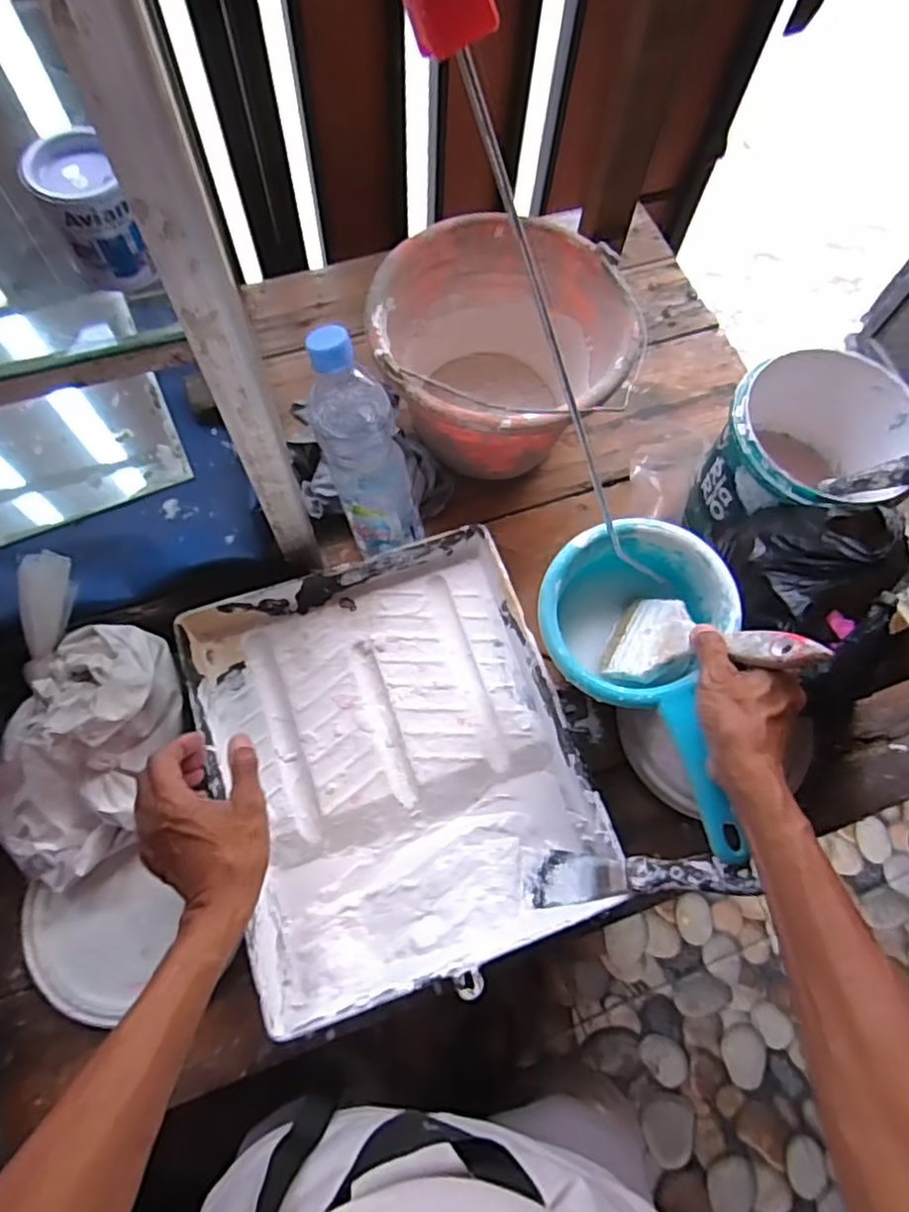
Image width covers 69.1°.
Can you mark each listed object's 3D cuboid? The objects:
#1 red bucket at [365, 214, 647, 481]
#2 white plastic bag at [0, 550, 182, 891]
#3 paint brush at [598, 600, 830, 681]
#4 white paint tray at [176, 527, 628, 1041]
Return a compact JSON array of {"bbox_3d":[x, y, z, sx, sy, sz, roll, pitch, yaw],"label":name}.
[{"bbox_3d":[0.042,-0.241,0.678,0.241,0.162,0.242,1,69,-2],"label":"red bucket"},{"bbox_3d":[-0.314,0.090,0.540,0.140,0.091,0.255,7,69,0],"label":"white plastic bag"},{"bbox_3d":[0.187,0.025,0.491,0.010,0.174,0.073,39,68,-27],"label":"paint brush"},{"bbox_3d":[-0.051,0.131,0.577,0.290,0.059,0.346,-18,71,-9],"label":"white paint tray"}]

